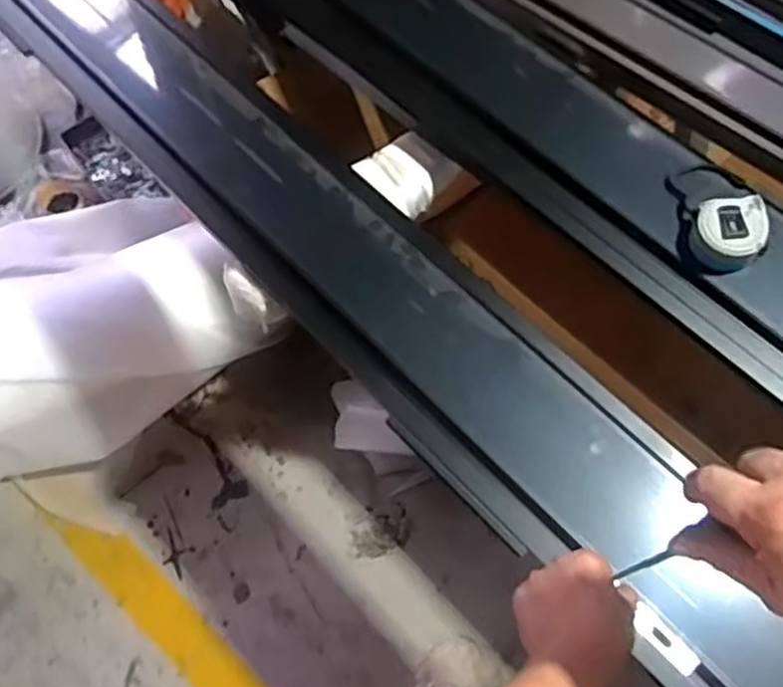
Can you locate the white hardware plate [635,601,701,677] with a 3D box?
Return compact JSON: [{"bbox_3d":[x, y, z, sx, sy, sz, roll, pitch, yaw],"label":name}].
[{"bbox_3d":[0.234,0.253,0.655,0.065,0.008,0.023,41,75,19],"label":"white hardware plate"}]

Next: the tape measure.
[{"bbox_3d":[0.325,-0.108,0.742,0.066,0.039,0.067,9,67,8],"label":"tape measure"}]

